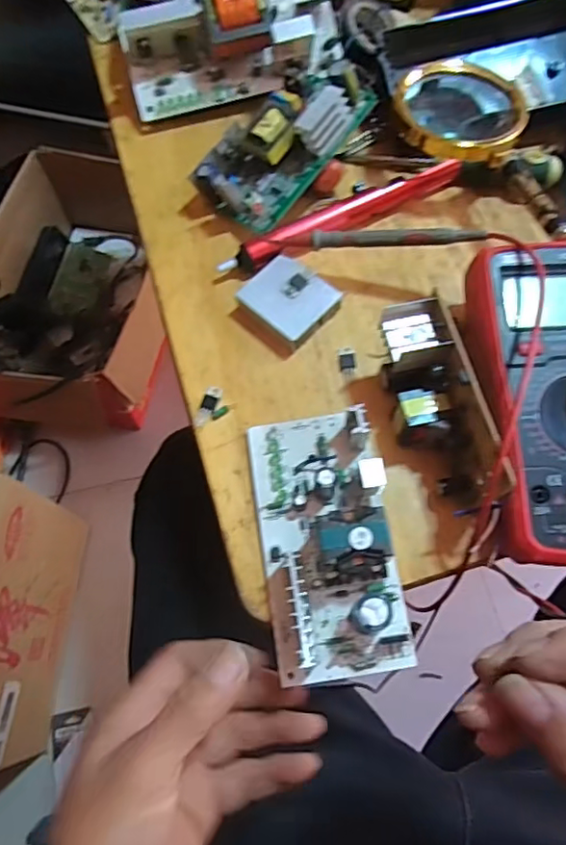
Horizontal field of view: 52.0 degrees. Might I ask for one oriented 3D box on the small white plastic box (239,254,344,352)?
[{"bbox_3d":[0.004,-0.080,0.384,0.054,0.017,0.048,41,75,17],"label":"small white plastic box"}]

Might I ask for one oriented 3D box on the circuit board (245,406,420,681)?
[{"bbox_3d":[0.023,0.059,0.313,0.070,0.041,0.144,-8,68,-1],"label":"circuit board"}]

